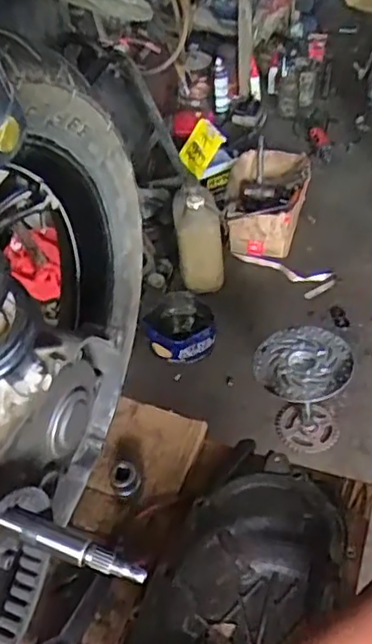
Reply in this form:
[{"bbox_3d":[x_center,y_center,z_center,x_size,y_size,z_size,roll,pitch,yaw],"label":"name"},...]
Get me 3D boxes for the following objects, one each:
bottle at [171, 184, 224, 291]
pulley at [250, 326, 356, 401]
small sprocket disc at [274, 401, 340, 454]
[{"bbox_3d":[0.039,-0.245,1.821,0.133,0.285,0.149,0,47,5],"label":"bottle"},{"bbox_3d":[0.252,0.089,1.393,0.203,0.030,0.180,-15,53,5],"label":"pulley"},{"bbox_3d":[0.291,0.256,1.548,0.152,0.022,0.132,11,53,17],"label":"small sprocket disc"}]

